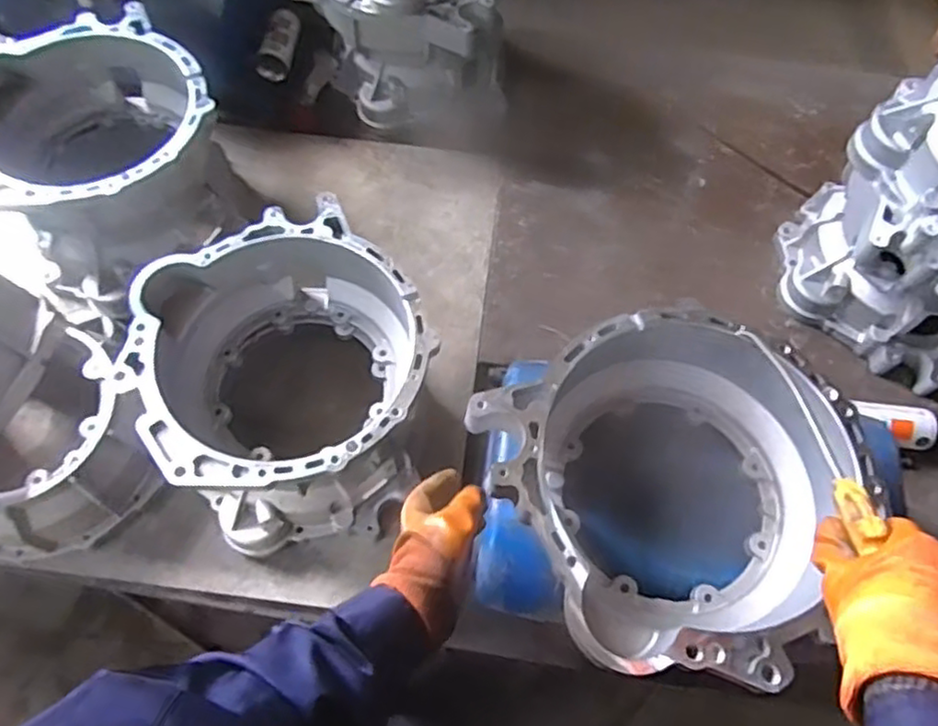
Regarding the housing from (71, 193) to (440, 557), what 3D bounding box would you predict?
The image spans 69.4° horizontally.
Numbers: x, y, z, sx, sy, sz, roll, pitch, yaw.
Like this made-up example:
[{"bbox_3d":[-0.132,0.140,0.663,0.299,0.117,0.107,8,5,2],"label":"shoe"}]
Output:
[{"bbox_3d":[-0.218,0.029,0.851,0.327,0.223,0.340,-31,69,-16],"label":"housing"}]

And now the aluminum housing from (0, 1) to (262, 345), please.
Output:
[{"bbox_3d":[-0.529,-0.294,1.005,0.323,0.237,0.342,42,69,16],"label":"aluminum housing"}]

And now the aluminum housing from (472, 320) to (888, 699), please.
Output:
[{"bbox_3d":[0.204,0.126,0.663,0.324,0.139,0.326,1,64,-2],"label":"aluminum housing"}]

